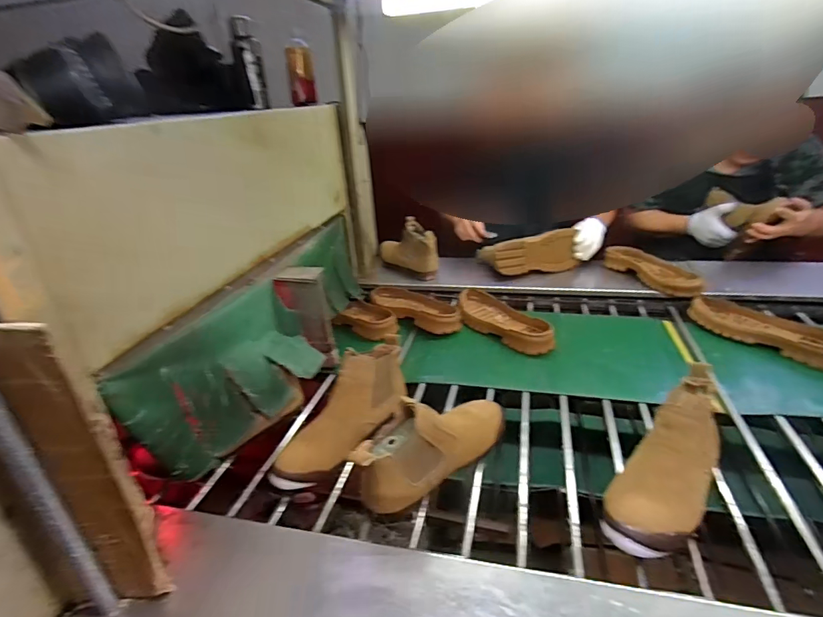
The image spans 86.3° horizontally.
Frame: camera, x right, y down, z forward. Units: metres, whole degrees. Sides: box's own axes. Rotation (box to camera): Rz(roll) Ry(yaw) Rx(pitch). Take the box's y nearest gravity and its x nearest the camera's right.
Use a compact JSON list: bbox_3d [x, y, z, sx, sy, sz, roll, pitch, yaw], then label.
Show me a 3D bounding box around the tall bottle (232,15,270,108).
[{"bbox_3d":[-0.429,-0.656,1.176,0.058,0.208,0.056,-10,26,-11],"label":"tall bottle"}]

